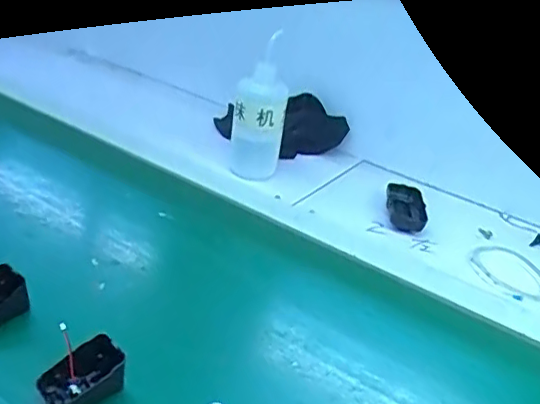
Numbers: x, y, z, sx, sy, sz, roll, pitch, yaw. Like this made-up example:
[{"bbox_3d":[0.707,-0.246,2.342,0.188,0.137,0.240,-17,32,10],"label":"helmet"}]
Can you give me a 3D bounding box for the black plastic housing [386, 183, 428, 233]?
[{"bbox_3d":[0.204,0.007,0.858,0.054,0.018,0.102,7,31,0],"label":"black plastic housing"}]

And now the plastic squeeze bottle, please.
[{"bbox_3d":[-0.017,-0.137,0.889,0.081,0.198,0.088,6,31,-1],"label":"plastic squeeze bottle"}]

